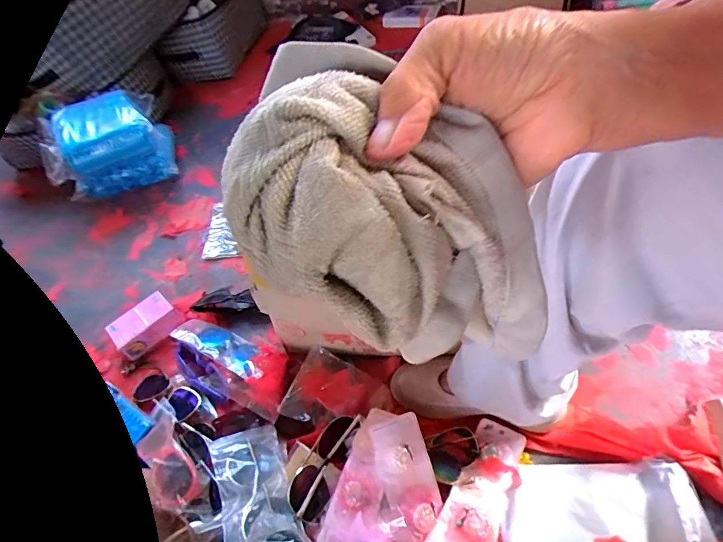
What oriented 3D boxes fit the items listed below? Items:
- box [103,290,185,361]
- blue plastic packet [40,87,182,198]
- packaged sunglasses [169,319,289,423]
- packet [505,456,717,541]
[{"bbox_3d":[-0.377,0.094,0.733,0.075,0.033,0.105,34,59,28],"label":"box"},{"bbox_3d":[-0.554,-0.276,0.937,0.241,0.172,0.162,-28,53,-19],"label":"blue plastic packet"},{"bbox_3d":[-0.209,0.143,0.659,0.255,0.045,0.104,19,52,35],"label":"packaged sunglasses"},{"bbox_3d":[0.274,0.285,0.478,0.224,0.032,0.136,-2,49,2],"label":"packet"}]

